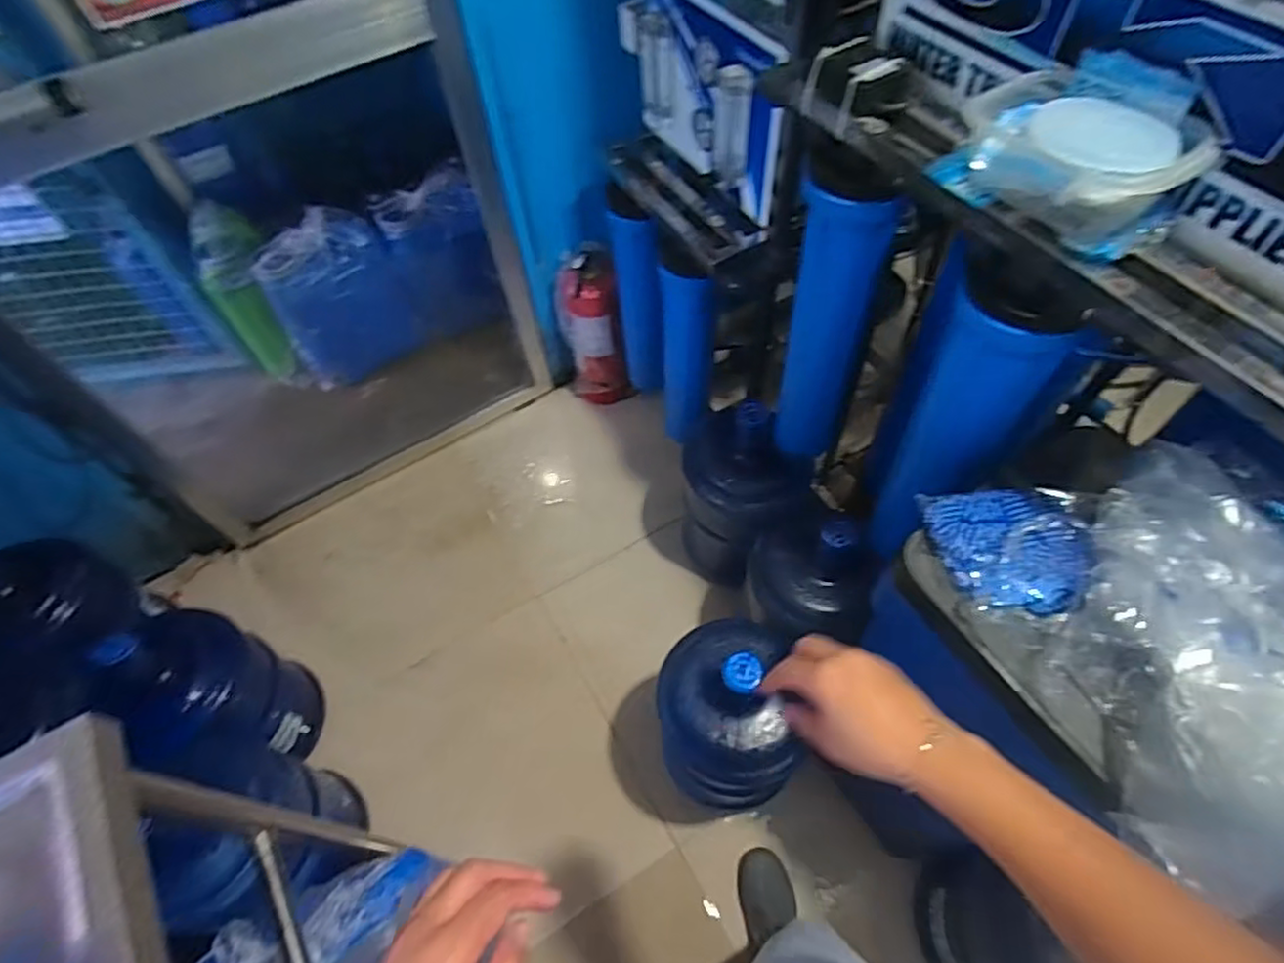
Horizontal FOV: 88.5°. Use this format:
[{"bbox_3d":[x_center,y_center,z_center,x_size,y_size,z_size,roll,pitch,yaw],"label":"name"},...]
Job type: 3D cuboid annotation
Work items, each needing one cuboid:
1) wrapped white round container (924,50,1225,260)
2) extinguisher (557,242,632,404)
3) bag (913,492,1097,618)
[{"bbox_3d":[0.360,-0.278,0.550,0.113,0.087,0.181,-32,61,-16],"label":"wrapped white round container"},{"bbox_3d":[-0.123,-0.351,1.568,0.136,0.423,0.128,-14,57,-5],"label":"extinguisher"},{"bbox_3d":[0.350,0.056,0.635,0.124,0.050,0.132,2,57,5],"label":"bag"}]

